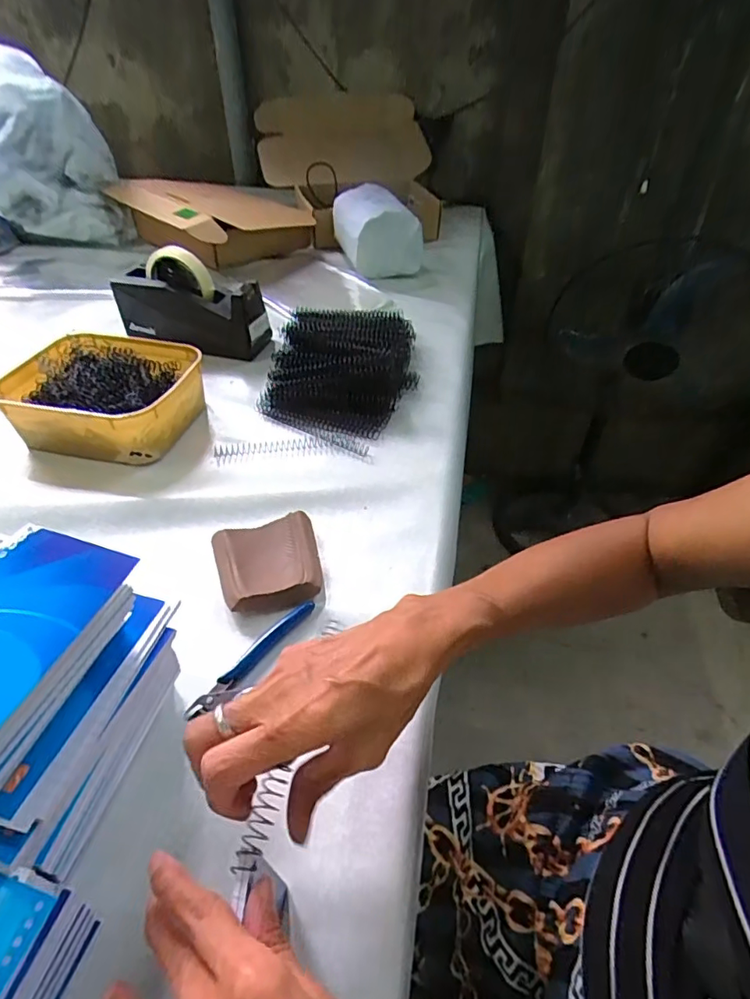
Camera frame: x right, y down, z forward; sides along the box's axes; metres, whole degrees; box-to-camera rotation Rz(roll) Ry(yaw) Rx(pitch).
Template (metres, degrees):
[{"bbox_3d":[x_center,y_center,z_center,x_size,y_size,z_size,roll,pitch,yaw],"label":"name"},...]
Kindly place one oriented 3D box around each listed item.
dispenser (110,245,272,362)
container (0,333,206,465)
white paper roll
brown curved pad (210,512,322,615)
[{"bbox_3d":[-0.258,-0.276,0.725,0.207,0.116,0.067,10,44,10],"label":"dispenser"},{"bbox_3d":[-0.308,-0.121,0.599,0.195,0.065,0.157,9,44,8],"label":"container"},{"bbox_3d":[0.001,-0.507,0.965,0.135,0.110,0.196,-11,45,-12],"label":"white paper roll"},{"bbox_3d":[-0.092,0.056,0.451,0.085,0.022,0.092,-13,45,-14],"label":"brown curved pad"}]

